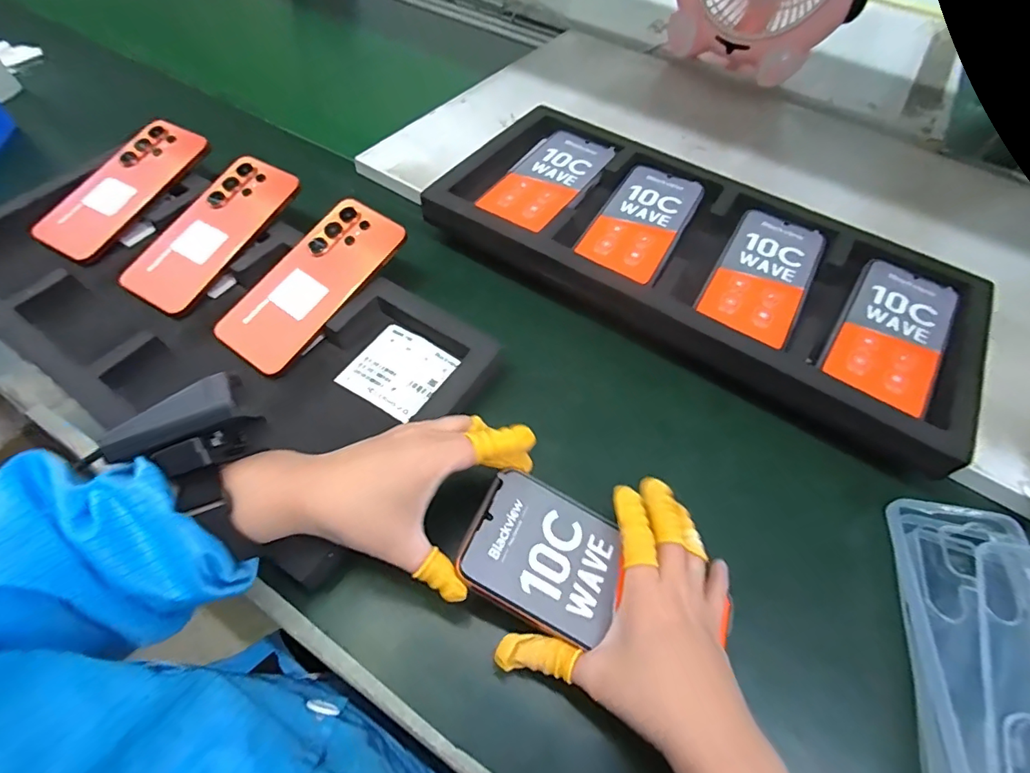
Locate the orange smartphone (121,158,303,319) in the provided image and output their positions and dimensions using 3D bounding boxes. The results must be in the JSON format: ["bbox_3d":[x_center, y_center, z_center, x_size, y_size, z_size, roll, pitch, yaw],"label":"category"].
[{"bbox_3d":[-0.283,-0.145,0.460,0.084,0.012,0.172,29,73,14],"label":"orange smartphone"}]

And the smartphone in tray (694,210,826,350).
[{"bbox_3d":[0.223,-0.103,0.441,0.075,0.004,0.161,29,60,14],"label":"smartphone in tray"}]

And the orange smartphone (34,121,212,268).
[{"bbox_3d":[-0.388,-0.197,0.489,0.076,0.014,0.174,29,73,14],"label":"orange smartphone"}]

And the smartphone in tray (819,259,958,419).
[{"bbox_3d":[0.315,-0.047,0.410,0.074,0.005,0.159,33,61,17],"label":"smartphone in tray"}]

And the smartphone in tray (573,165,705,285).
[{"bbox_3d":[0.121,-0.160,0.475,0.075,0.007,0.160,28,60,14],"label":"smartphone in tray"}]

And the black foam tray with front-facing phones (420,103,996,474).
[{"bbox_3d":[0.167,-0.122,0.463,0.483,0.044,0.241,31,60,15],"label":"black foam tray with front-facing phones"}]

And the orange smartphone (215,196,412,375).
[{"bbox_3d":[-0.176,-0.092,0.428,0.080,0.008,0.172,34,75,17],"label":"orange smartphone"}]

